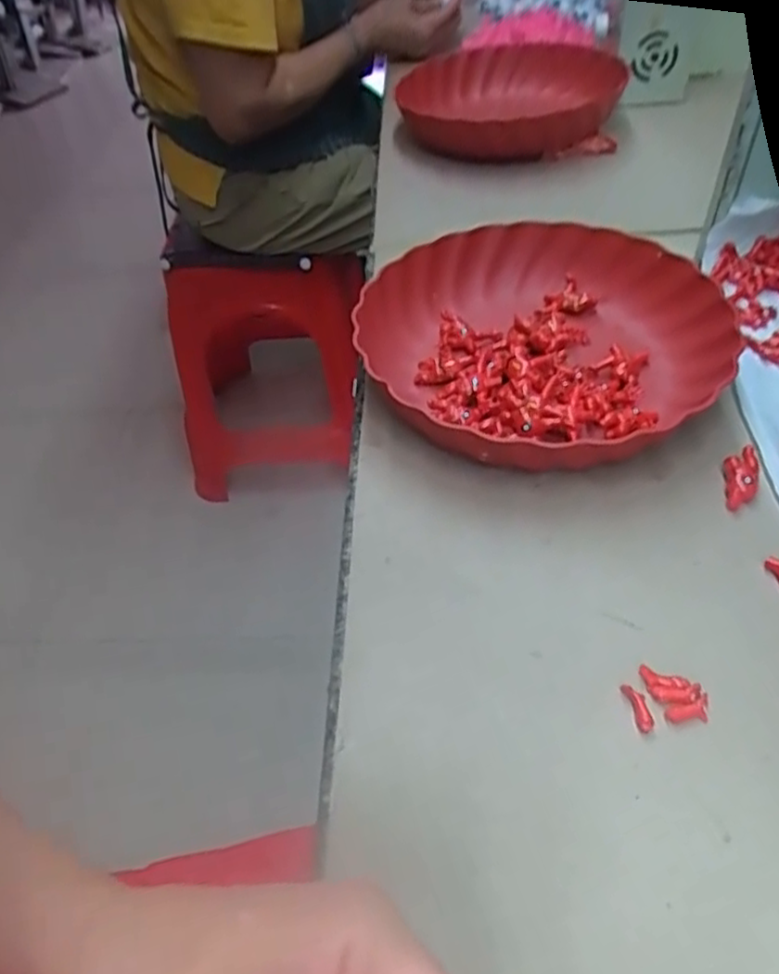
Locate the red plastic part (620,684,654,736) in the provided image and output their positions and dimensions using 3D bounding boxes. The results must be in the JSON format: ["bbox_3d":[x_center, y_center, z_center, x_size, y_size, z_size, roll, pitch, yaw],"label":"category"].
[{"bbox_3d":[0.116,0.103,0.328,0.009,0.004,0.022,-12,48,-4],"label":"red plastic part"}]

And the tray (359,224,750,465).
[{"bbox_3d":[0.099,-0.100,0.486,0.236,0.051,0.222,-31,52,-21],"label":"tray"}]

